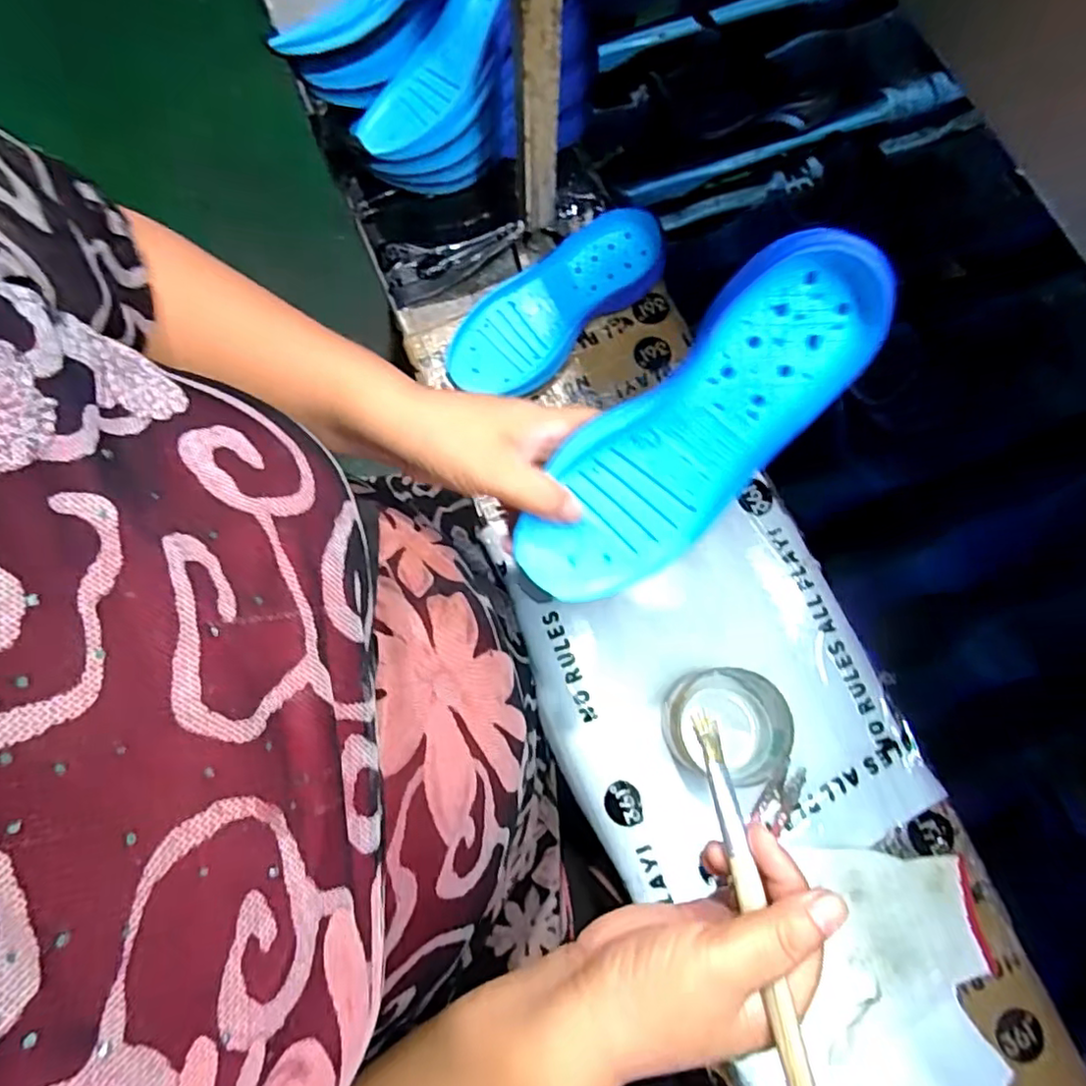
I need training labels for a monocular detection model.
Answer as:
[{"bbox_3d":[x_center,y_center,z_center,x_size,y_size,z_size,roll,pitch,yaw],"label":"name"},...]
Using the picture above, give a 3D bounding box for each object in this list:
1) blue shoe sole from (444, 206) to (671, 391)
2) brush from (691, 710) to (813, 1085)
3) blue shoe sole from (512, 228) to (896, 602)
[{"bbox_3d":[0.011,-0.216,0.549,0.220,0.038,0.087,-41,79,-12],"label":"blue shoe sole"},{"bbox_3d":[0.088,0.149,0.263,0.010,0.008,0.151,-7,60,-3],"label":"brush"},{"bbox_3d":[0.076,-0.052,0.334,0.087,0.033,0.234,42,109,-6],"label":"blue shoe sole"}]

